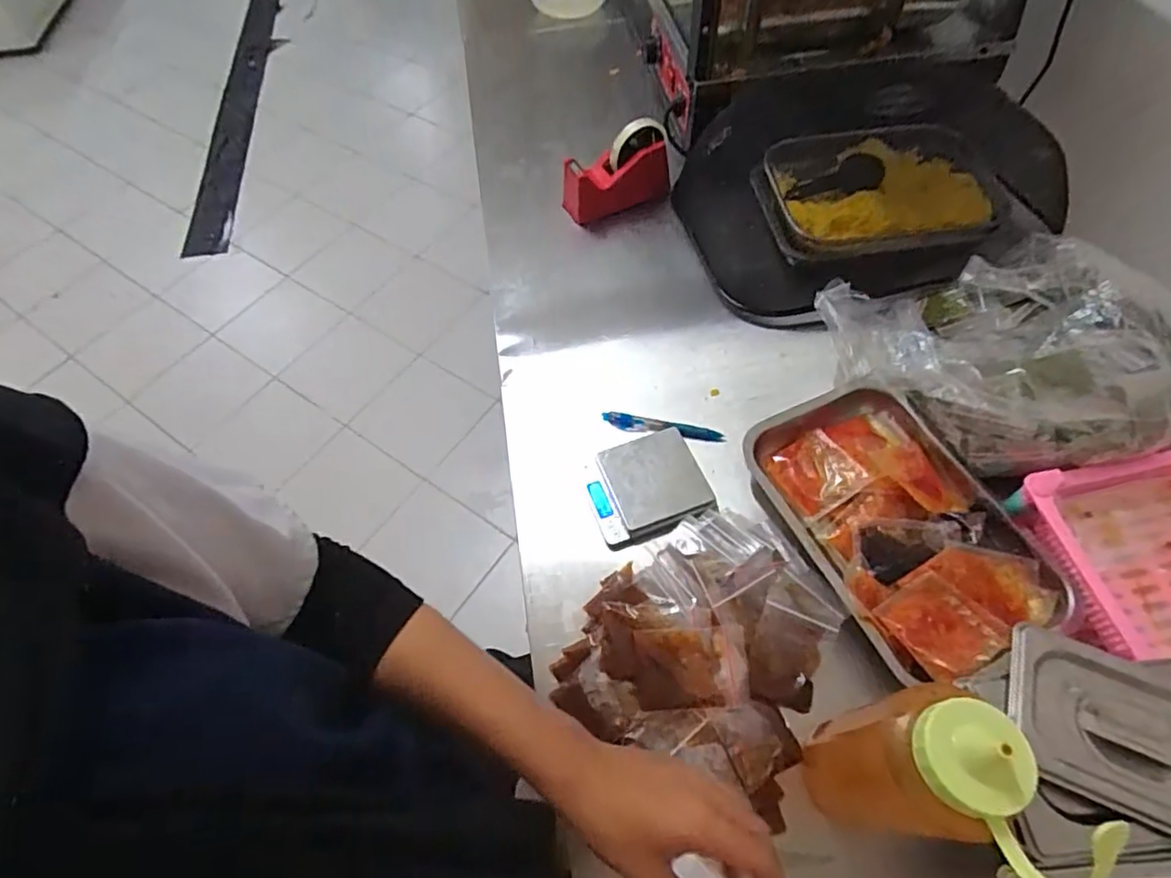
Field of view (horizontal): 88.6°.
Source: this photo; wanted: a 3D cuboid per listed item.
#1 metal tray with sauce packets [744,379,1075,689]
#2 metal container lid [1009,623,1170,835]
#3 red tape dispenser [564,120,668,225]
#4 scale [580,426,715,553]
[{"bbox_3d":[0.308,0.079,0.602,0.195,0.035,0.287,-23,61,-11],"label":"metal tray with sauce packets"},{"bbox_3d":[0.379,0.202,0.412,0.157,0.019,0.105,22,63,14],"label":"metal container lid"},{"bbox_3d":[0.043,-0.375,0.868,0.154,0.126,0.052,-17,60,-8],"label":"red tape dispenser"},{"bbox_3d":[0.065,0.052,0.650,0.119,0.022,0.111,-18,60,-8],"label":"scale"}]

